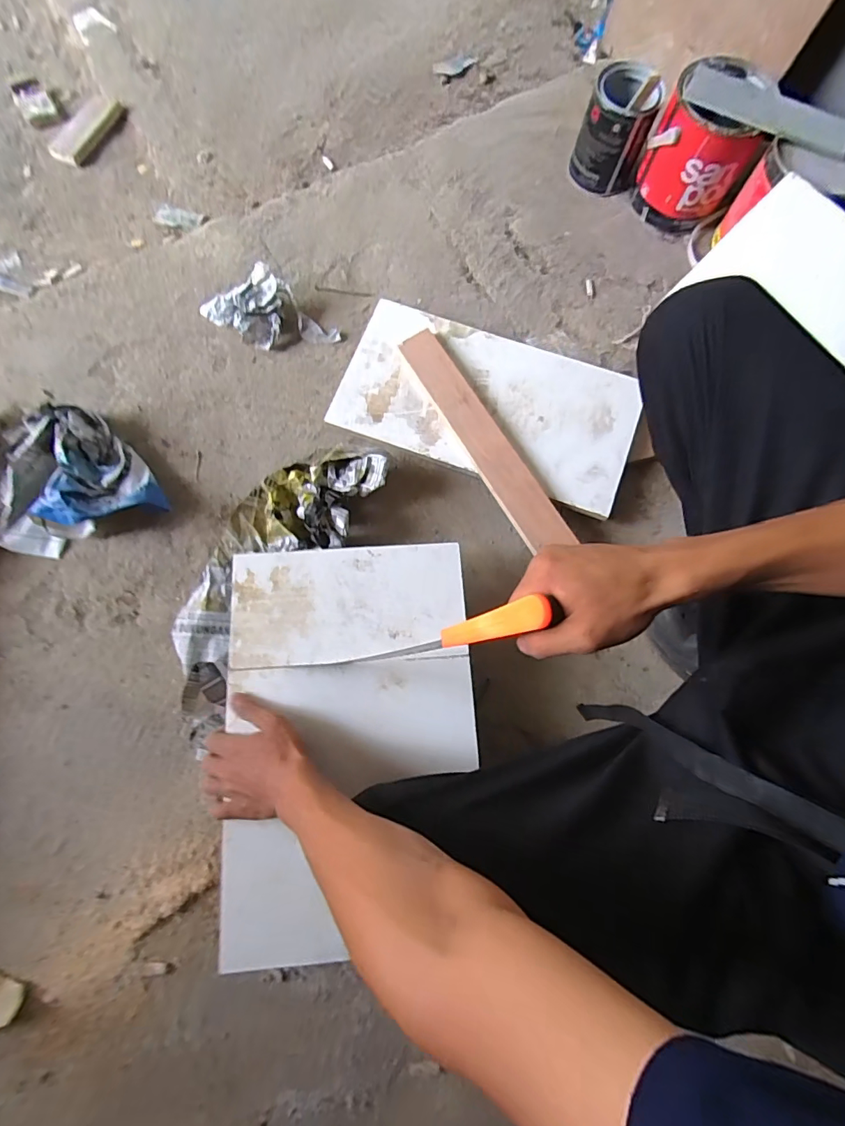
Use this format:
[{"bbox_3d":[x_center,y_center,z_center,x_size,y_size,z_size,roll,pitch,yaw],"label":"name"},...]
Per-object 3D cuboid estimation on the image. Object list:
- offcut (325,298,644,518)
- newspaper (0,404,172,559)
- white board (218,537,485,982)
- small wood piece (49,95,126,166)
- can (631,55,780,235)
[{"bbox_3d":[0.102,-0.250,0.691,0.422,0.013,0.251,20,80,5],"label":"offcut"},{"bbox_3d":[-0.498,-0.126,0.631,0.245,0.075,0.208,-21,79,-7],"label":"newspaper"},{"bbox_3d":[-0.078,0.186,0.512,0.265,0.025,0.420,-3,76,-2],"label":"white board"},{"bbox_3d":[-0.607,-0.789,0.849,0.068,0.021,0.168,21,77,2],"label":"small wood piece"},{"bbox_3d":[0.443,-0.656,0.753,0.152,0.167,0.137,-17,78,-7],"label":"can"}]

